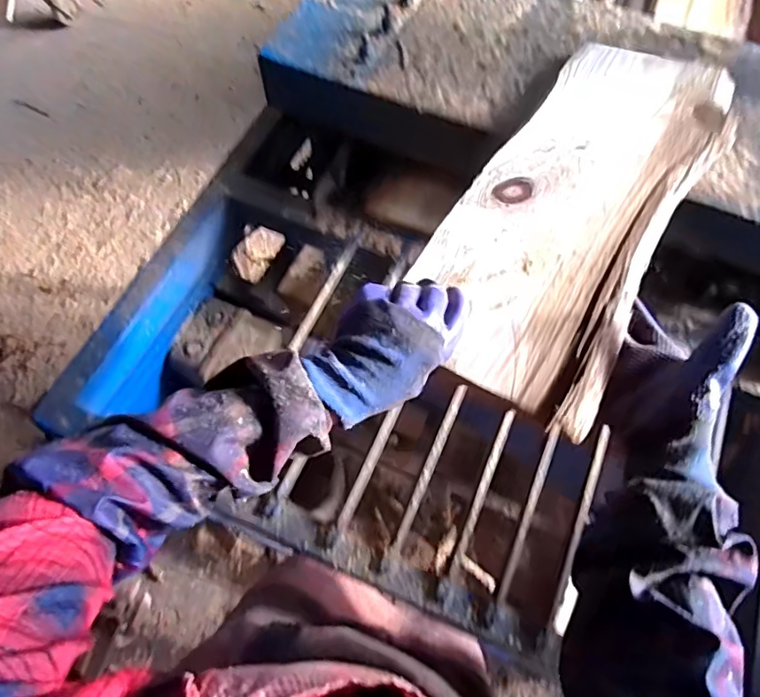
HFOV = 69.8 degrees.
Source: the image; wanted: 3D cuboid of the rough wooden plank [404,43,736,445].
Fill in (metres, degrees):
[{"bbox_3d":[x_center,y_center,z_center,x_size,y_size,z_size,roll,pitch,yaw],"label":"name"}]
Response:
[{"bbox_3d":[0.206,-0.160,0.564,0.216,0.039,0.515,25,64,10],"label":"rough wooden plank"}]

